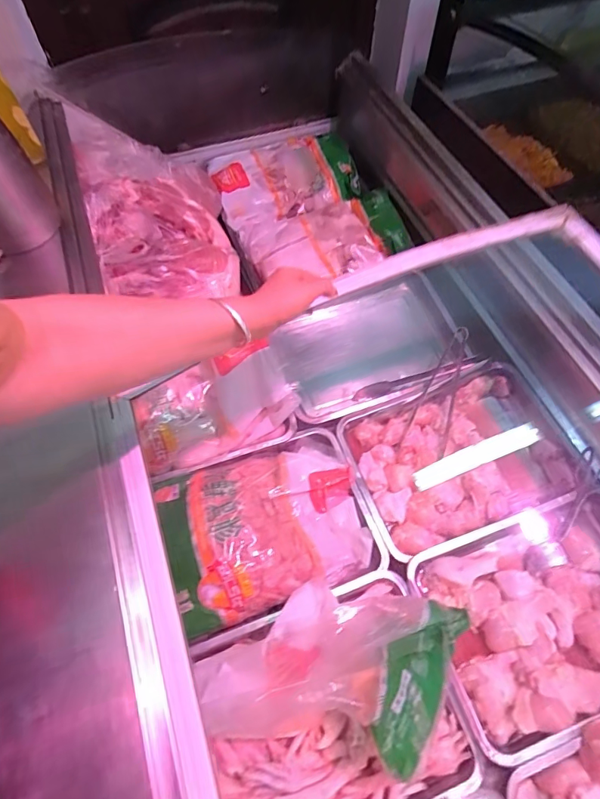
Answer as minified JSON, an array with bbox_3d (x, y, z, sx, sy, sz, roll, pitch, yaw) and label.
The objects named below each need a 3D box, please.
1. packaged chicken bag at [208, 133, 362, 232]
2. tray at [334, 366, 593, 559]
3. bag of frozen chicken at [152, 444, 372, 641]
[{"bbox_3d":[-0.040,-0.598,1.233,0.373,0.072,0.288,-20,63,-7],"label":"packaged chicken bag"},{"bbox_3d":[0.300,0.103,0.859,0.405,0.064,0.296,-19,63,-7],"label":"tray"},{"bbox_3d":[-0.060,0.204,0.746,0.313,0.096,0.249,-18,62,-6],"label":"bag of frozen chicken"}]

